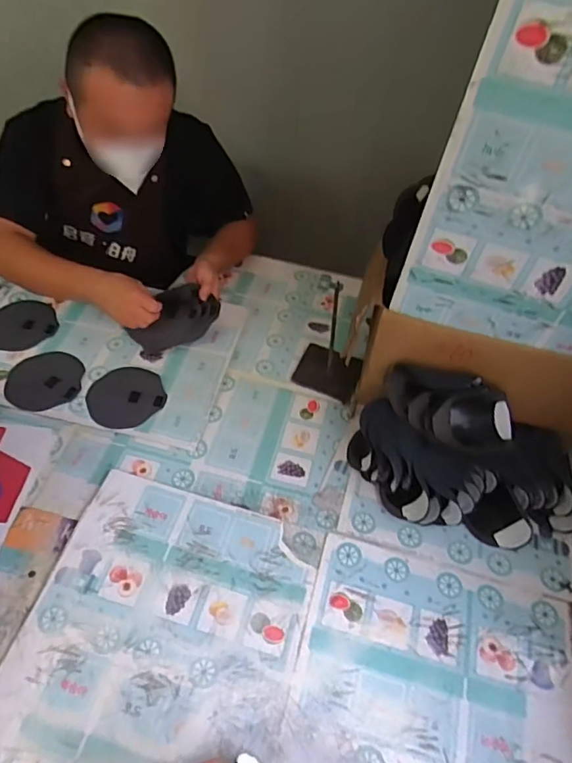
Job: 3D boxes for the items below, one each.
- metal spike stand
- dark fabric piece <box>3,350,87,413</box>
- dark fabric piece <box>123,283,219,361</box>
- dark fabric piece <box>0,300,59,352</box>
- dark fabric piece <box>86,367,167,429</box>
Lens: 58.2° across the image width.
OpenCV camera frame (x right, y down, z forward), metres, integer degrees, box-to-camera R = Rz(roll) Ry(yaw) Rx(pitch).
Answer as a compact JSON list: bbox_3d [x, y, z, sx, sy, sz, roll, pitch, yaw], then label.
[{"bbox_3d":[0.097,-0.077,1.003,0.129,0.209,0.117,17,52,8],"label":"metal spike stand"},{"bbox_3d":[-0.473,-0.003,1.010,0.138,0.007,0.142,3,51,-4],"label":"dark fabric piece"},{"bbox_3d":[-0.235,-0.118,1.074,0.135,0.069,0.161,27,54,15],"label":"dark fabric piece"},{"bbox_3d":[-0.563,-0.123,1.094,0.142,0.008,0.147,3,51,-4],"label":"dark fabric piece"},{"bbox_3d":[-0.310,0.028,0.997,0.145,0.005,0.139,1,51,-1],"label":"dark fabric piece"}]

